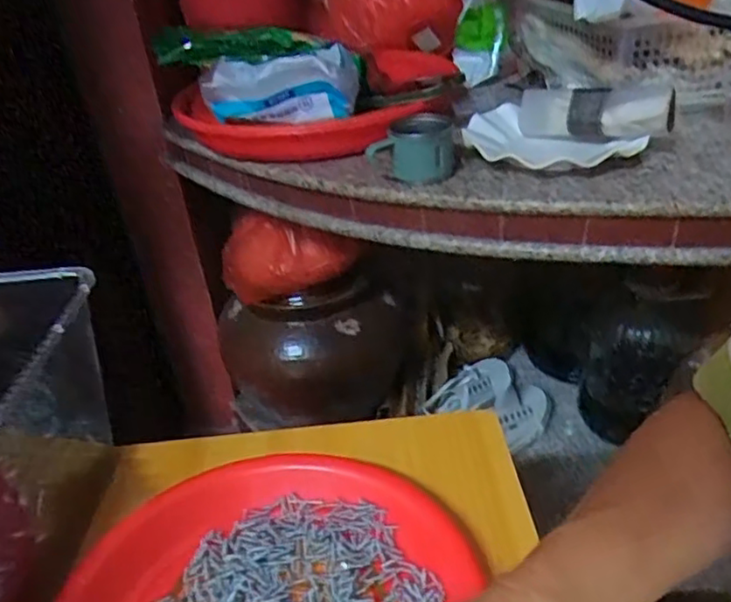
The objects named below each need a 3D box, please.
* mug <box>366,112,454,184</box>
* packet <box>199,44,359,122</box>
[{"bbox_3d":[0.045,-0.150,0.642,0.084,0.045,0.063,-3,33,5],"label":"mug"},{"bbox_3d":[-0.085,-0.225,0.683,0.162,0.066,0.058,-15,34,-14],"label":"packet"}]

